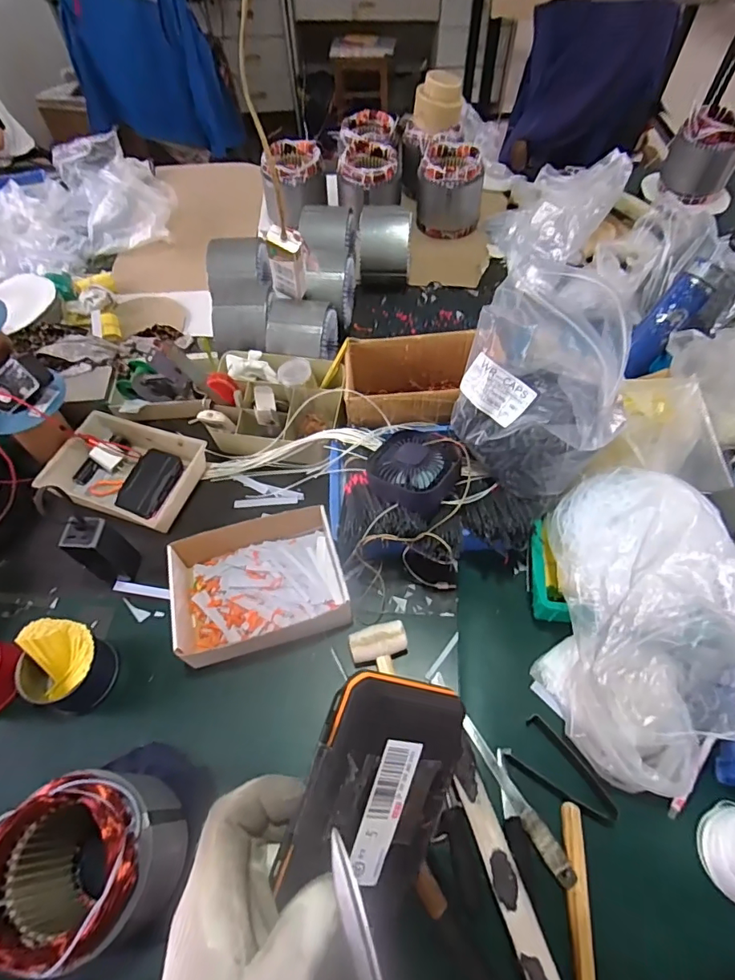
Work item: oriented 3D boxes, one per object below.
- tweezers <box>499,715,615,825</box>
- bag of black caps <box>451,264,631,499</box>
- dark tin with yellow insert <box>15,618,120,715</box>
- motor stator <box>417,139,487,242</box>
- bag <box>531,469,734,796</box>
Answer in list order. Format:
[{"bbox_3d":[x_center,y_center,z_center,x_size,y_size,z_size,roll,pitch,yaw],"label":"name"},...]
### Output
[{"bbox_3d":[0.244,0.350,0.600,0.131,0.022,0.069,37,66,21],"label":"tweezers"},{"bbox_3d":[0.234,-0.136,0.640,0.211,0.236,0.181,14,59,8],"label":"bag of black caps"},{"bbox_3d":[-0.410,0.241,0.662,0.101,0.094,0.098,9,59,7],"label":"dark tin with yellow insert"},{"bbox_3d":[0.203,-0.732,1.198,0.157,0.160,0.150,7,59,6],"label":"motor stator"},{"bbox_3d":[0.353,0.145,0.587,0.220,0.249,0.369,8,59,6],"label":"bag"}]

